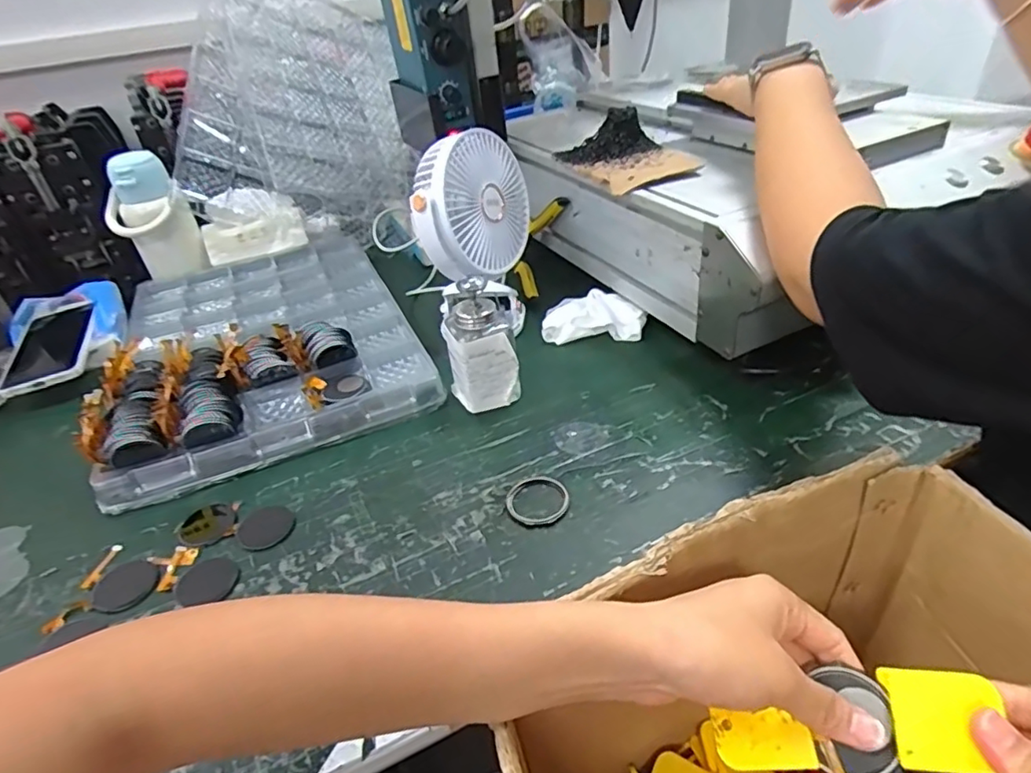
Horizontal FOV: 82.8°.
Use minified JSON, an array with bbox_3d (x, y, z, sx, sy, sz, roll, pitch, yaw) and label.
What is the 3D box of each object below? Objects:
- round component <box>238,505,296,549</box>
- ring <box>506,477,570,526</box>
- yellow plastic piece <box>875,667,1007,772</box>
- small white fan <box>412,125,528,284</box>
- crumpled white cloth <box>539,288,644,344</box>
[{"bbox_3d":[-0.192,0.107,0.450,0.040,0.004,0.042,-5,36,3],"label":"round component"},{"bbox_3d":[0.016,0.086,0.444,0.047,0.005,0.049,-5,36,3],"label":"ring"},{"bbox_3d":[0.185,0.144,0.252,0.041,0.004,0.039,-4,61,14],"label":"yellow plastic piece"},{"bbox_3d":[-0.044,-0.191,0.627,0.053,0.150,0.148,9,61,40],"label":"small white fan"},{"bbox_3d":[0.085,-0.077,0.639,0.106,0.029,0.058,-1,37,9],"label":"crumpled white cloth"}]

